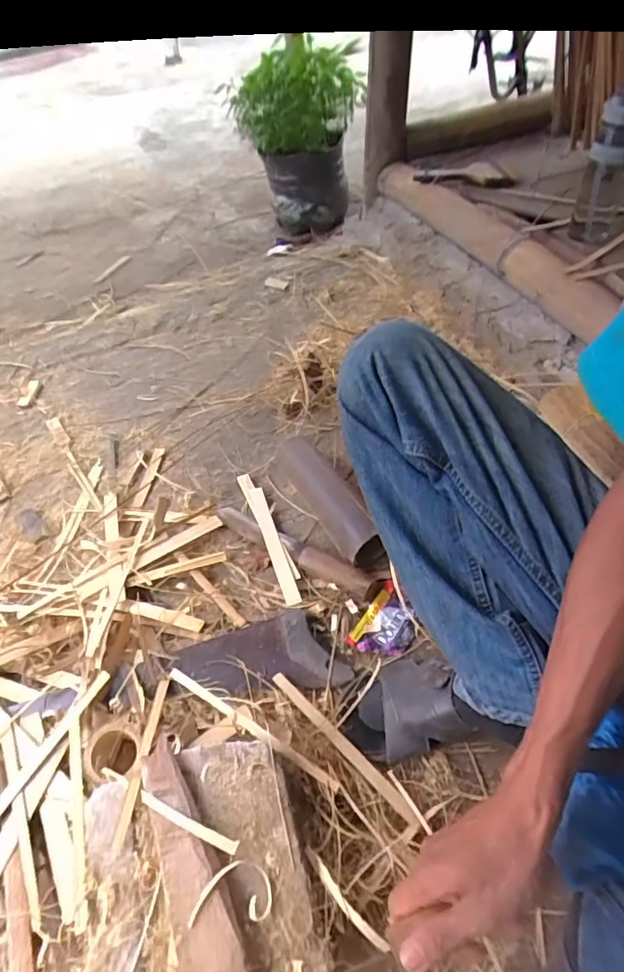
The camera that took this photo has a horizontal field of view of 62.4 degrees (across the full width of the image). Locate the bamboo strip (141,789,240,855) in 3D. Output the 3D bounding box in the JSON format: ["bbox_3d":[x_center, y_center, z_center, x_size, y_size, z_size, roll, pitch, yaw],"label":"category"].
[{"bbox_3d":[-0.117,0.314,0.483,0.108,0.009,0.011,16,52,17],"label":"bamboo strip"}]

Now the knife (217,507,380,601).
[{"bbox_3d":[-0.032,0.089,0.780,0.285,0.033,0.041,24,55,23],"label":"knife"}]

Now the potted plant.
[{"bbox_3d":[-0.021,-0.899,1.371,0.292,0.443,0.378,2,49,6],"label":"potted plant"}]

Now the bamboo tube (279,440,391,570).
[{"bbox_3d":[0.022,0.010,0.818,0.059,0.066,0.287,-24,52,-16],"label":"bamboo tube"}]

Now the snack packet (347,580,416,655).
[{"bbox_3d":[0.107,0.190,0.710,0.070,0.010,0.105,28,56,25],"label":"snack packet"}]

